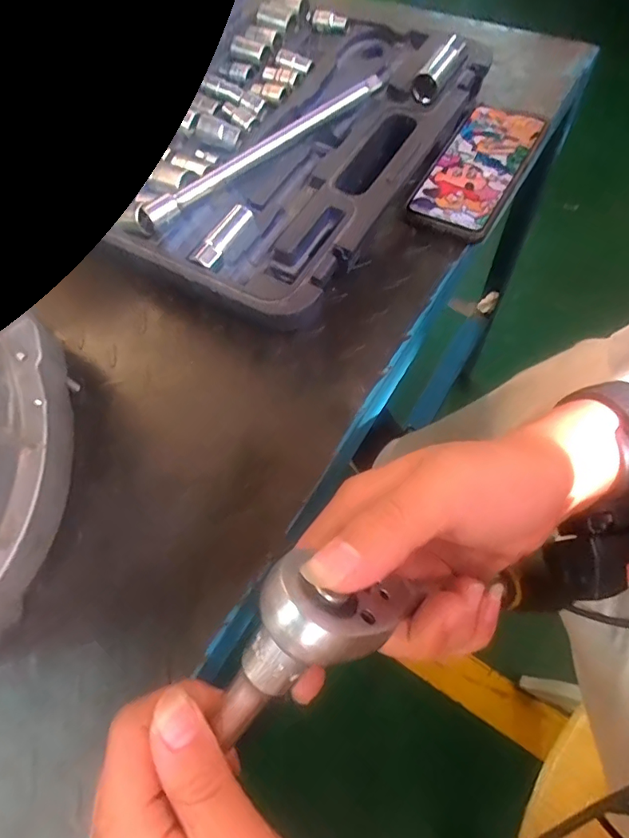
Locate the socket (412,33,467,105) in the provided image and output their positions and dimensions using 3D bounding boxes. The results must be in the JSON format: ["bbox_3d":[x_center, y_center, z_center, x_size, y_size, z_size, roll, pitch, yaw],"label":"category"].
[{"bbox_3d":[0.116,-0.327,0.461,0.029,0.022,0.066,34,84,17],"label":"socket"}]

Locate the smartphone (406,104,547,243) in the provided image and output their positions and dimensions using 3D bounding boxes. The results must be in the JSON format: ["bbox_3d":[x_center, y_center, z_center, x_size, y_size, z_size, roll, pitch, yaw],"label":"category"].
[{"bbox_3d":[0.150,-0.232,0.460,0.074,0.008,0.162,27,74,18],"label":"smartphone"}]

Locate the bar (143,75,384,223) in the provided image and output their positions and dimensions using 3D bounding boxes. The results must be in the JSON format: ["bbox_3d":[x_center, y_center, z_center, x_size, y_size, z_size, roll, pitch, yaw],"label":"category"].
[{"bbox_3d":[-0.040,-0.234,0.430,0.240,0.027,0.018,-35,68,-14],"label":"bar"}]

